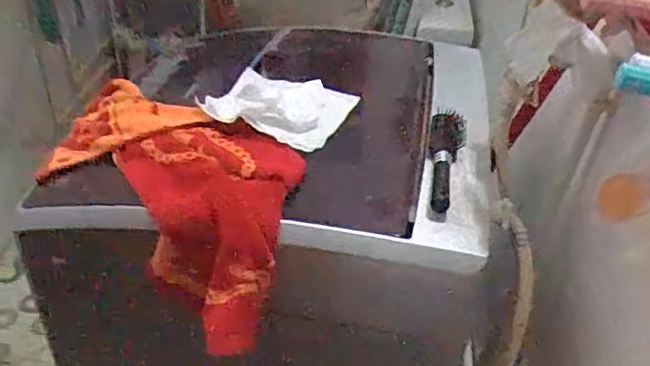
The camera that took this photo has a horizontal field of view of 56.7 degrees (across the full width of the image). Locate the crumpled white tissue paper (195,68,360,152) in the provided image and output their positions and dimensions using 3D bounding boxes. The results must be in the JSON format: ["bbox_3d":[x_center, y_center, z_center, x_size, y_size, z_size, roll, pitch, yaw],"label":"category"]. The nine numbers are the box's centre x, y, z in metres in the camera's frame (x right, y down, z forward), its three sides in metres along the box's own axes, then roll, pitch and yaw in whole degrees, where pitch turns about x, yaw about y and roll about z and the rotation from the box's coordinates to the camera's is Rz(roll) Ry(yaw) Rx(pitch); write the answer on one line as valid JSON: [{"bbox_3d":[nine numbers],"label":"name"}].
[{"bbox_3d":[-0.065,-0.117,0.858,0.191,0.052,0.159,17,41,16],"label":"crumpled white tissue paper"}]

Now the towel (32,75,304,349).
[{"bbox_3d":[-0.199,0.011,0.800,0.437,0.149,0.211,32,47,30],"label":"towel"}]

